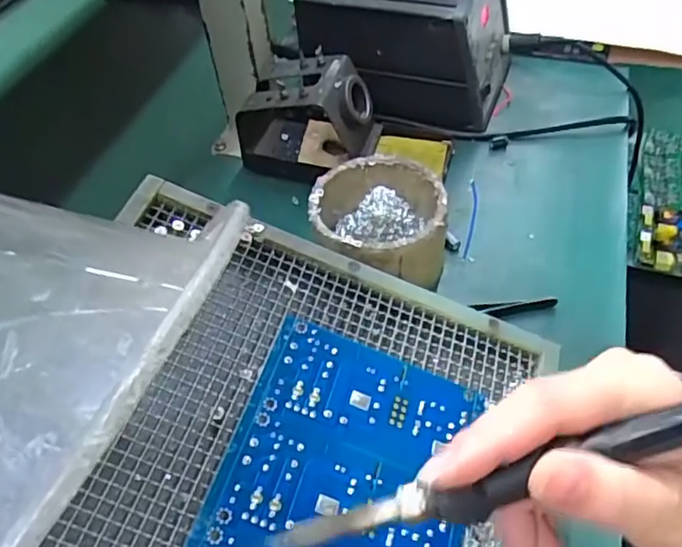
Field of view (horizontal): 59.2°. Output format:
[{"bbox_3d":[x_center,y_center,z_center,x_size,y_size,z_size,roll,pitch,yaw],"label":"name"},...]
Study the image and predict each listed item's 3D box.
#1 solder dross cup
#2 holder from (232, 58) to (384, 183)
[{"bbox_3d":[0.025,-0.027,0.403,0.088,0.055,0.097,0,48,3],"label":"solder dross cup"},{"bbox_3d":[-0.028,-0.124,0.478,0.107,0.077,0.067,11,50,12],"label":"holder"}]

